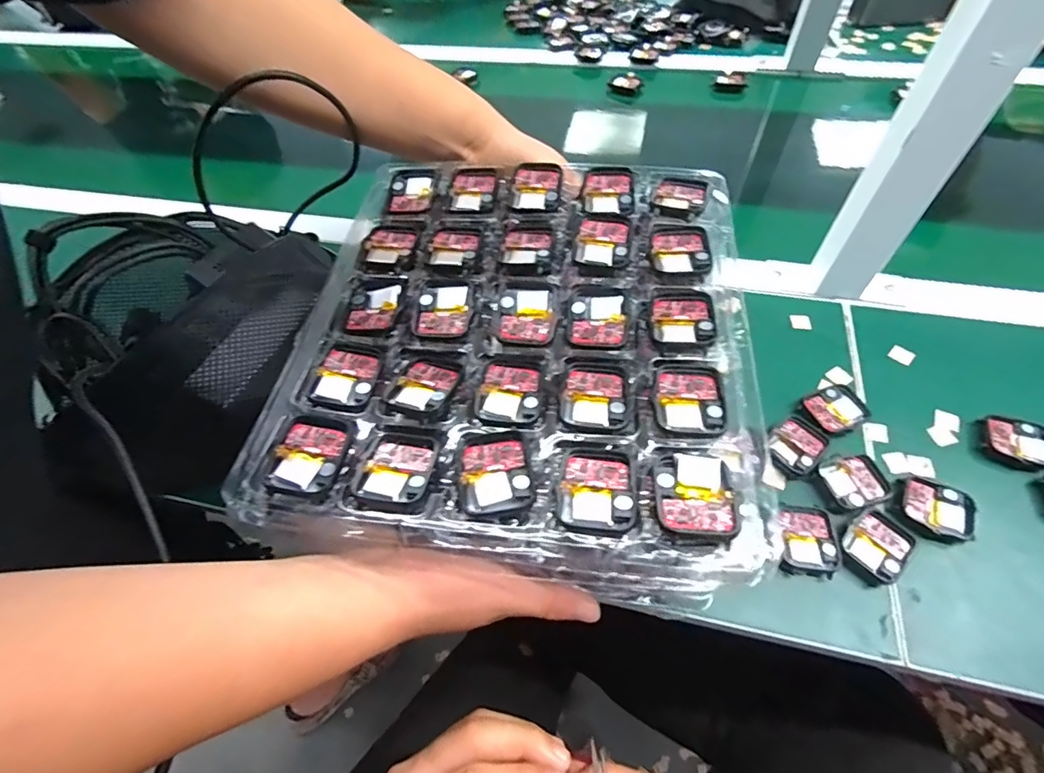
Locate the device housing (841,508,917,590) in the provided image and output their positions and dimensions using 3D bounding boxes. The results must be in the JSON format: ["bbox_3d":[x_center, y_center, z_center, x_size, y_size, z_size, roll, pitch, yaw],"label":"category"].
[{"bbox_3d":[0.236,0.107,0.328,0.043,0.013,0.036,-38,63,-19],"label":"device housing"}]

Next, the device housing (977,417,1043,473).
[{"bbox_3d":[0.363,0.042,0.361,0.042,0.010,0.036,20,60,15],"label":"device housing"}]

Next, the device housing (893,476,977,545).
[{"bbox_3d":[0.284,0.086,0.339,0.043,0.012,0.040,28,63,20],"label":"device housing"}]

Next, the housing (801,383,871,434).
[{"bbox_3d":[0.245,0.019,0.385,0.044,0.010,0.036,-24,59,-12],"label":"housing"}]

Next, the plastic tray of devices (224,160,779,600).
[{"bbox_3d":[-0.003,-0.037,0.297,0.260,0.020,0.281,4,57,6],"label":"plastic tray of devices"}]

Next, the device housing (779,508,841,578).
[{"bbox_3d":[0.193,0.104,0.332,0.034,0.010,0.044,9,58,9],"label":"device housing"}]

